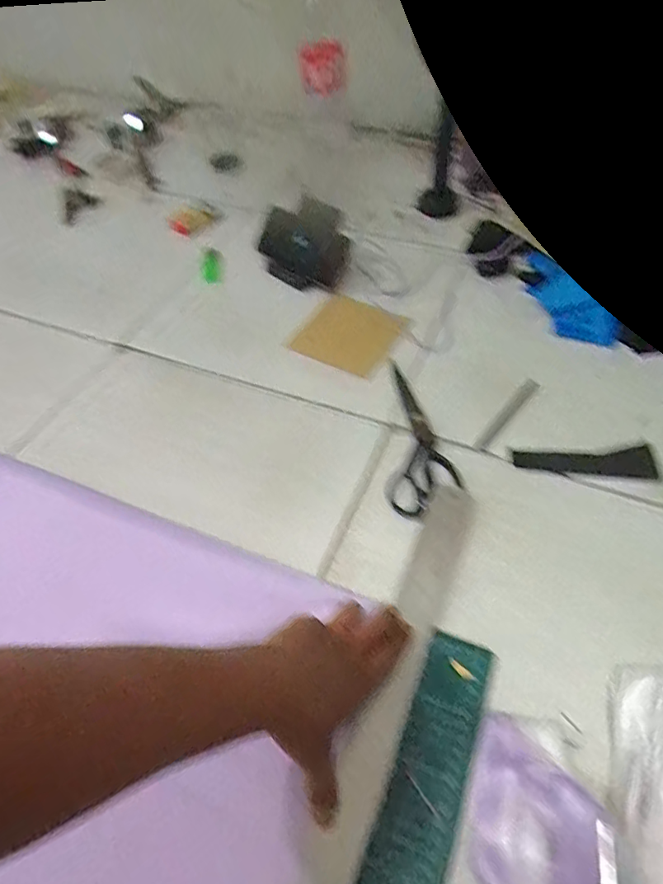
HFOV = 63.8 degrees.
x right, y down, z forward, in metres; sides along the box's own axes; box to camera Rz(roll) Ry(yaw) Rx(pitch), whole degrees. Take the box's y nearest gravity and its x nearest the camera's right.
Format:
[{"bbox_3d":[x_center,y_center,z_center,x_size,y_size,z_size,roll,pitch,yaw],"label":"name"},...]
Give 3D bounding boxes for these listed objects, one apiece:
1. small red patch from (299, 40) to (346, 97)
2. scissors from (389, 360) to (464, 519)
[{"bbox_3d":[-0.014,-0.670,0.959,0.079,0.083,0.021,-2,51,1],"label":"small red patch"},{"bbox_3d":[0.103,-0.010,0.628,0.077,0.008,0.220,-1,51,2],"label":"scissors"}]

